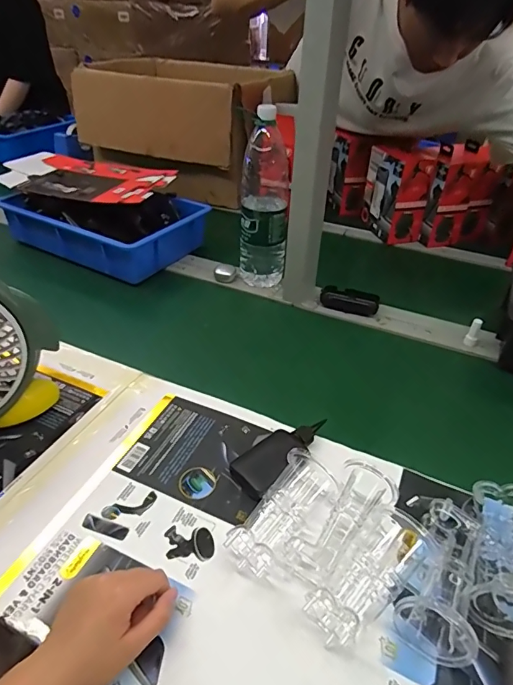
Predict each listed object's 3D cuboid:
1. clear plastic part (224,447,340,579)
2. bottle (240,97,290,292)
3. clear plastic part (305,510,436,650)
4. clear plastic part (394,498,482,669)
[{"bbox_3d":[0.029,0.181,0.474,0.056,0.050,0.127,28,44,29],"label":"clear plastic part"},{"bbox_3d":[0.015,-0.257,0.841,0.087,0.323,0.074,2,37,-2],"label":"bottle"},{"bbox_3d":[0.113,0.222,0.426,0.140,0.051,0.059,-26,46,-32],"label":"clear plastic part"},{"bbox_3d":[0.179,0.223,0.430,0.060,0.052,0.139,18,40,19],"label":"clear plastic part"}]

